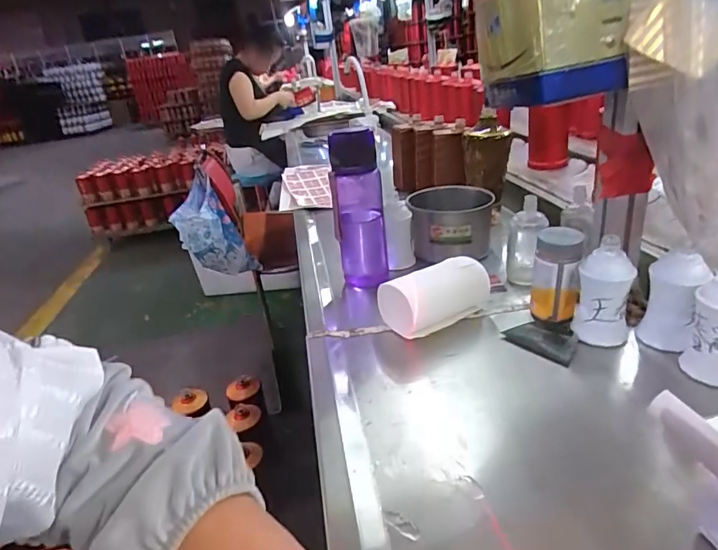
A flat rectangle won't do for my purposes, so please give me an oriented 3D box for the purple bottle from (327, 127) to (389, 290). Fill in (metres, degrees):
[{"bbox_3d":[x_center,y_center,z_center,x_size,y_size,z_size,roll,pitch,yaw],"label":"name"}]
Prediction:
[{"bbox_3d":[0.001,-0.089,0.715,0.074,0.238,0.060,-5,26,7],"label":"purple bottle"}]

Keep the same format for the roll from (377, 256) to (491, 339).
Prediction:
[{"bbox_3d":[0.098,0.029,0.620,0.134,0.068,0.064,-22,29,-26],"label":"roll"}]

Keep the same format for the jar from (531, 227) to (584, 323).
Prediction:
[{"bbox_3d":[0.240,-0.001,0.585,0.055,0.105,0.051,6,29,28],"label":"jar"}]

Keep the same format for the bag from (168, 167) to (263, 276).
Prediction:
[{"bbox_3d":[-0.439,-0.143,1.430,0.205,0.278,0.165,-18,27,-20],"label":"bag"}]

